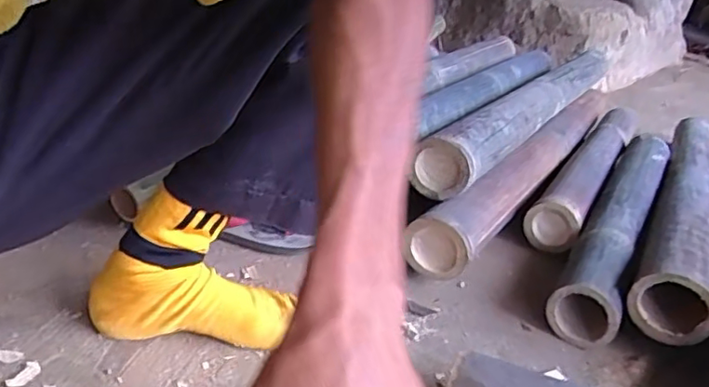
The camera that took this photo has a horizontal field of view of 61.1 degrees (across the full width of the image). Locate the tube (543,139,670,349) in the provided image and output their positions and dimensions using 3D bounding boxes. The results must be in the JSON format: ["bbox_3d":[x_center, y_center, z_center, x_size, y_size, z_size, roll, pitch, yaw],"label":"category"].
[{"bbox_3d":[0.389,0.031,0.875,0.070,0.080,0.609,21,29,24],"label":"tube"}]

